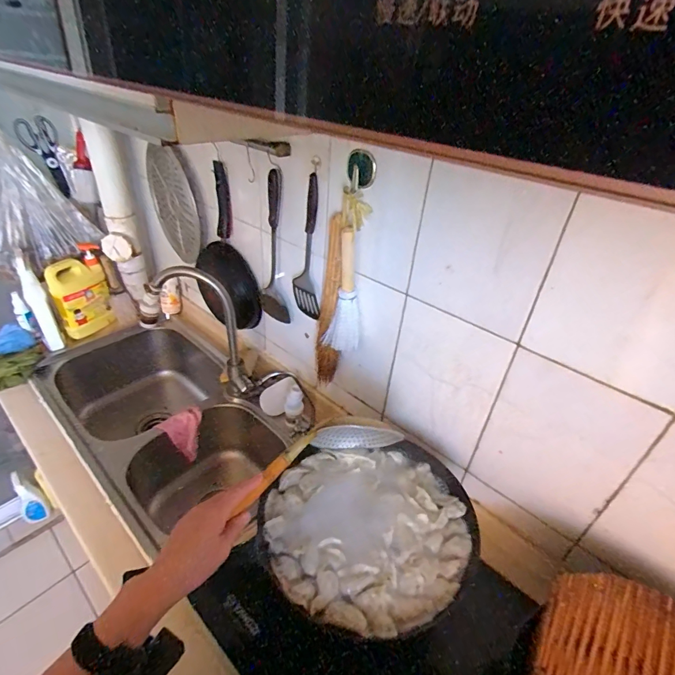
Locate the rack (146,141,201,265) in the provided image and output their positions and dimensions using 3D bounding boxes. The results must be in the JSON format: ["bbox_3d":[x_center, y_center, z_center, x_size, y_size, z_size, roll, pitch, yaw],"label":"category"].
[{"bbox_3d":[-0.434,-0.353,1.050,0.020,0.266,0.255,-29,67,-38],"label":"rack"}]

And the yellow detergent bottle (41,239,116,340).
[{"bbox_3d":[-0.722,-0.121,1.126,0.059,0.230,0.148,27,41,29],"label":"yellow detergent bottle"}]

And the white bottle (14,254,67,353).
[{"bbox_3d":[-0.787,-0.077,1.054,0.047,0.225,0.068,-21,42,-32],"label":"white bottle"}]

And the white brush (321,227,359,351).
[{"bbox_3d":[0.012,-0.079,0.752,0.060,0.233,0.048,-15,40,-26],"label":"white brush"}]

